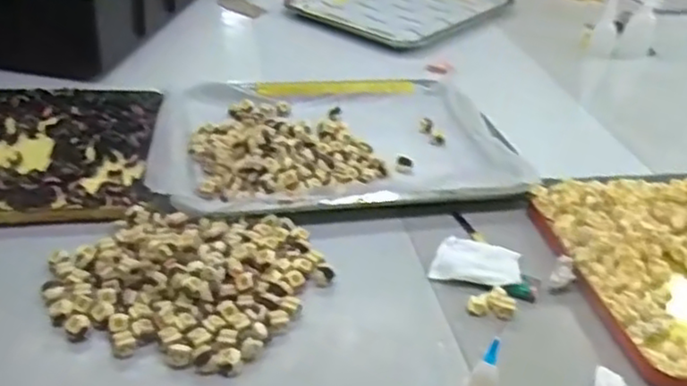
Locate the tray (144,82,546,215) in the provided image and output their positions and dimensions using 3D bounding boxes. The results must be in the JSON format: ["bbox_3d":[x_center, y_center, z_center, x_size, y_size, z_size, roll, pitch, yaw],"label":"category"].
[{"bbox_3d":[-0.012,-0.066,0.731,0.363,0.031,0.273,-5,34,-14],"label":"tray"}]

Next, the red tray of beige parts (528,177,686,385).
[{"bbox_3d":[0.293,0.060,0.574,0.200,0.020,0.245,-2,33,-9],"label":"red tray of beige parts"}]

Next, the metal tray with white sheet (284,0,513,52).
[{"bbox_3d":[0.106,-0.323,1.167,0.273,0.024,0.382,27,39,31],"label":"metal tray with white sheet"}]

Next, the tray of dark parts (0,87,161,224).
[{"bbox_3d":[-0.308,-0.043,0.674,0.224,0.022,0.248,0,33,-8],"label":"tray of dark parts"}]

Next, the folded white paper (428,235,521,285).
[{"bbox_3d":[0.115,0.058,0.585,0.071,0.011,0.064,11,33,11],"label":"folded white paper"}]

